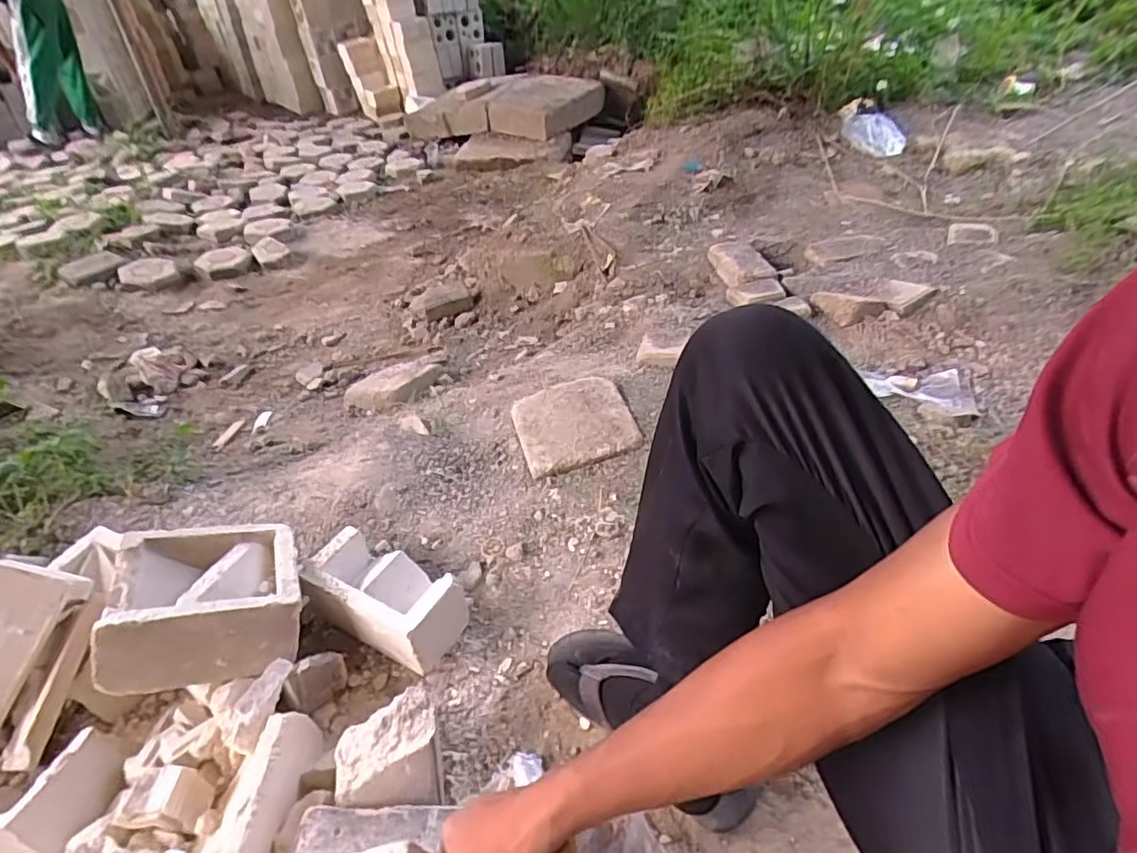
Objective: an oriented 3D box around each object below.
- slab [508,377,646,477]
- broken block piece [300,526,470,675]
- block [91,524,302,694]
[{"bbox_3d":[0.009,-0.011,1.049,0.201,0.041,0.194,-14,42,-12],"label":"slab"},{"bbox_3d":[-0.249,0.230,0.799,0.205,0.090,0.105,19,45,24],"label":"broken block piece"},{"bbox_3d":[-0.460,0.218,0.751,0.201,0.111,0.200,-2,21,-28],"label":"block"}]

